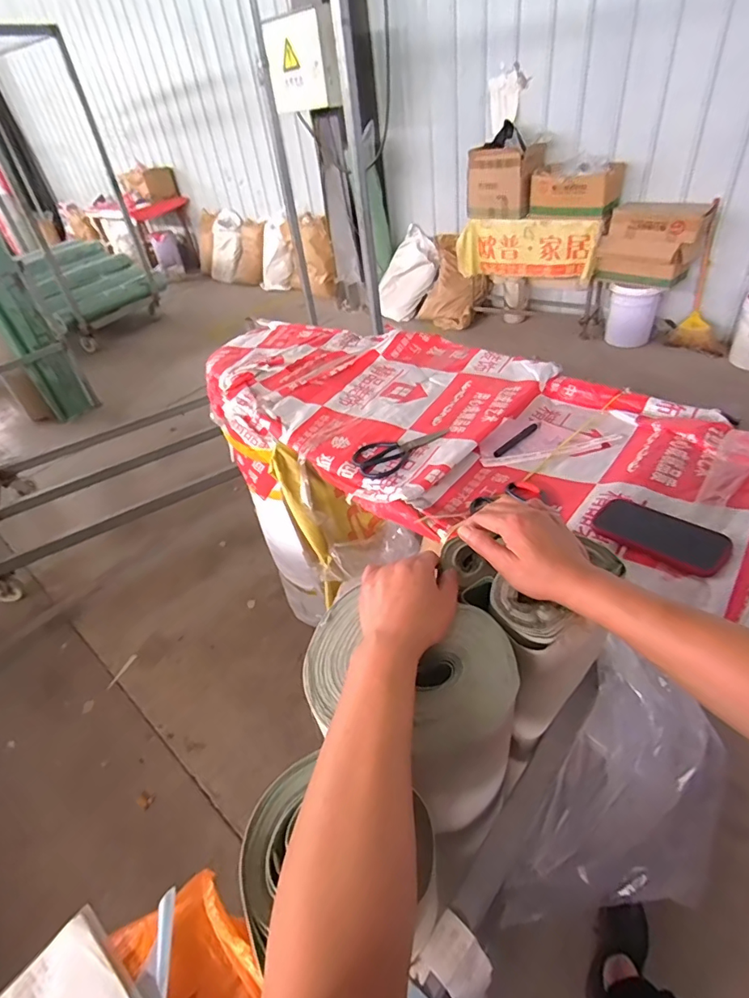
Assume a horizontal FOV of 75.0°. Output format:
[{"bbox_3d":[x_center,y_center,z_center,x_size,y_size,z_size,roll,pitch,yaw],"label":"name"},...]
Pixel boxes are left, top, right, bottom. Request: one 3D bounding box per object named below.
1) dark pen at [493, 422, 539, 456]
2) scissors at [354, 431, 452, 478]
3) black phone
[{"bbox_3d":[0.278,-0.116,0.960,0.133,0.012,0.014,-35,46,-27],"label":"dark pen"},{"bbox_3d":[0.042,-0.100,0.949,0.197,0.017,0.094,-36,47,-28],"label":"scissors"},{"bbox_3d":[0.396,0.049,0.681,0.083,0.018,0.164,-34,44,-30],"label":"black phone"}]

